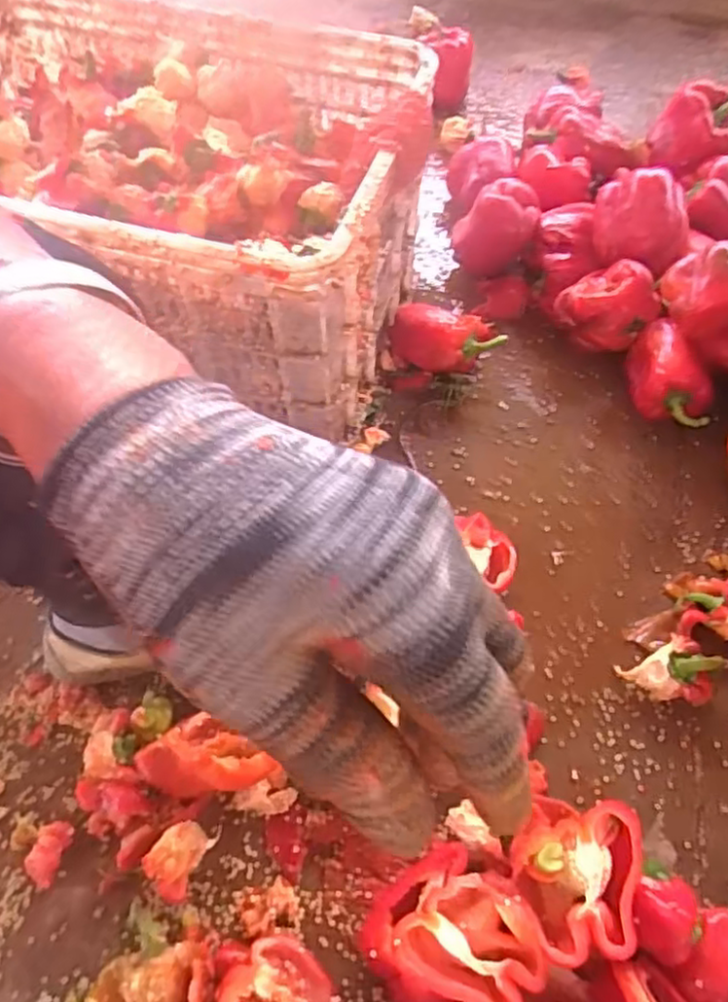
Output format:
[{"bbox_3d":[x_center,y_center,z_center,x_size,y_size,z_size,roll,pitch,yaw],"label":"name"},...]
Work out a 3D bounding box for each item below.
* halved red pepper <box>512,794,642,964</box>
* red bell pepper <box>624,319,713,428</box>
[{"bbox_3d":[0.157,0.283,0.521,0.091,0.042,0.115,12,61,8],"label":"halved red pepper"},{"bbox_3d":[0.350,-0.141,0.798,0.084,0.090,0.106,7,59,6],"label":"red bell pepper"}]

